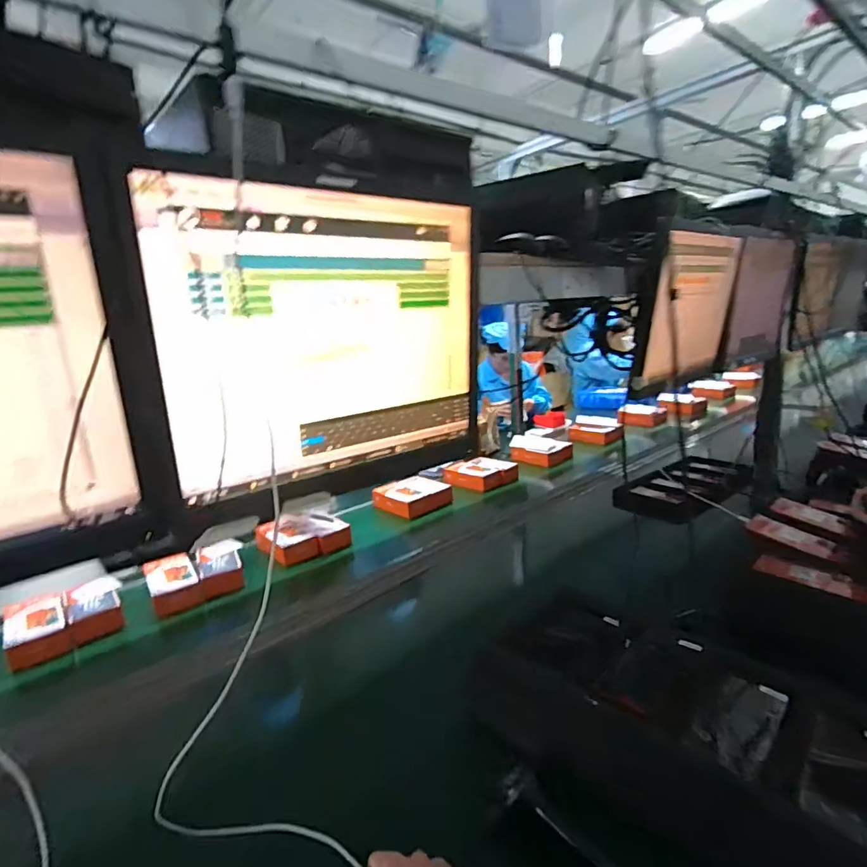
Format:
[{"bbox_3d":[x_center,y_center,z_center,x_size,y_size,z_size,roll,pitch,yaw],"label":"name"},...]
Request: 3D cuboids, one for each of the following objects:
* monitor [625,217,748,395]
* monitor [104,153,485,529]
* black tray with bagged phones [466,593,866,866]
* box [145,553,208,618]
[{"bbox_3d":[0.537,-0.261,1.040,0.435,0.336,0.046,-18,29,-33],"label":"monitor"},{"bbox_3d":[-0.091,-0.098,0.515,0.361,0.289,0.039,-16,18,-38],"label":"monitor"},{"bbox_3d":[0.330,0.384,0.659,0.272,0.127,0.475,-17,19,-40],"label":"black tray with bagged phones"},{"bbox_3d":[-0.666,0.380,1.285,0.109,0.070,0.211,-14,17,-32],"label":"box"}]

